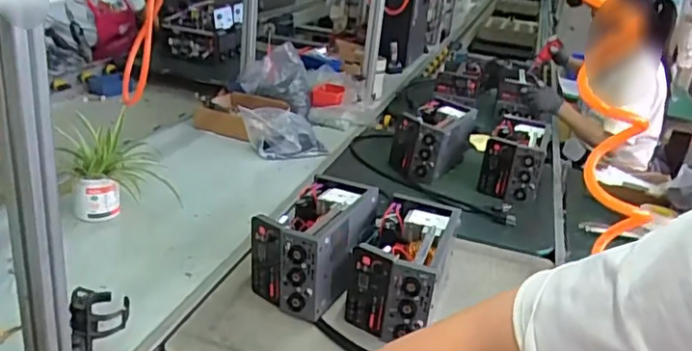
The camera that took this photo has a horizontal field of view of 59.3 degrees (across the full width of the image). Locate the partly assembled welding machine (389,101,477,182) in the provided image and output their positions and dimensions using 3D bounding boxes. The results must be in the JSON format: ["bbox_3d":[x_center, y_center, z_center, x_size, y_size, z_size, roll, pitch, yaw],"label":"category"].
[{"bbox_3d":[0.265,-0.114,1.753,0.155,0.149,0.346,18,25,23],"label":"partly assembled welding machine"}]

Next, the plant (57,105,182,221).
[{"bbox_3d":[-0.471,-0.005,1.253,0.156,0.181,0.175,26,30,37],"label":"plant"}]

